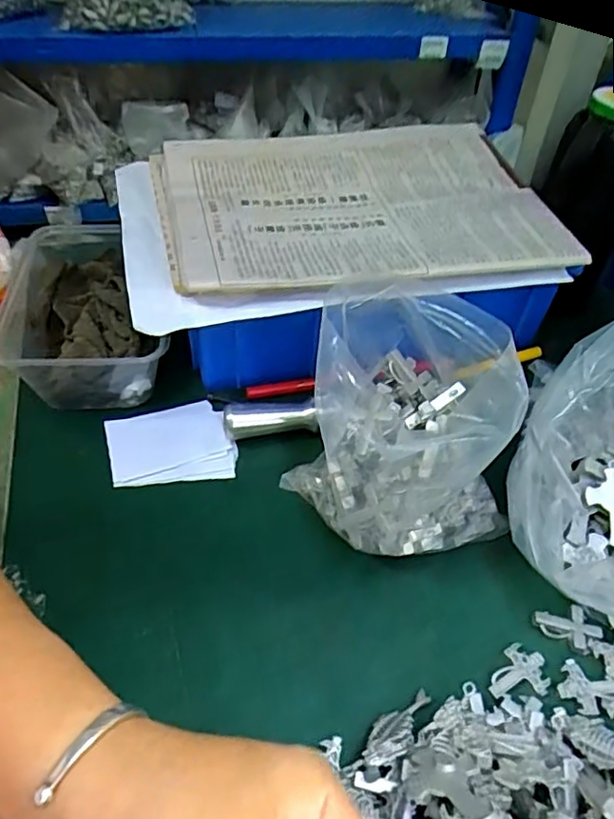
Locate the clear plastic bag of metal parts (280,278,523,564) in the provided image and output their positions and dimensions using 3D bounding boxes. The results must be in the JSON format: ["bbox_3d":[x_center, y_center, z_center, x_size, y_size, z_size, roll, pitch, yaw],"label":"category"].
[{"bbox_3d":[0.055,0.018,0.330,0.104,0.133,0.092,-16,49,-20],"label":"clear plastic bag of metal parts"}]

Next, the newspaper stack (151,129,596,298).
[{"bbox_3d":[0.030,-0.154,0.439,0.264,0.026,0.197,-6,46,-11],"label":"newspaper stack"}]

